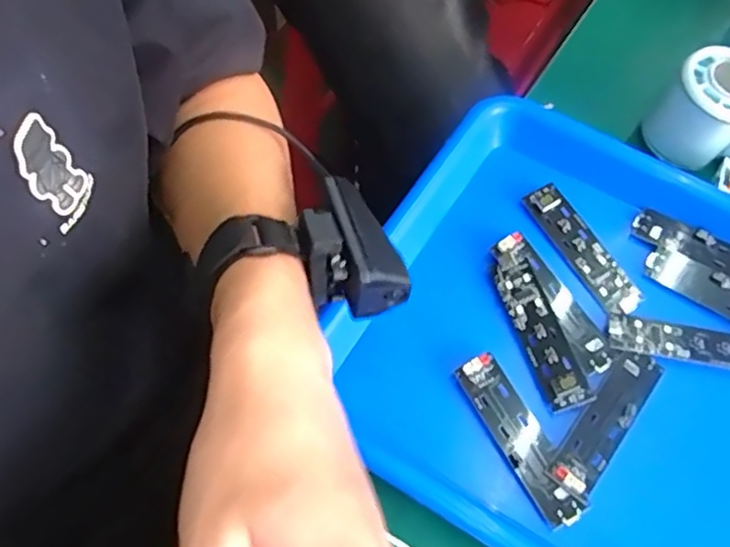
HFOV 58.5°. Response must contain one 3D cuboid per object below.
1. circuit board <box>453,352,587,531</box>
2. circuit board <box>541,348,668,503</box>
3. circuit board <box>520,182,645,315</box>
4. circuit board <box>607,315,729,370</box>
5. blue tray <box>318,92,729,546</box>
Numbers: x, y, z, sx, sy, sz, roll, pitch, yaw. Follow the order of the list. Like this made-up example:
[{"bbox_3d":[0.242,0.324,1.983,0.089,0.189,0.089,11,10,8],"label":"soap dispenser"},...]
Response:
[{"bbox_3d":[0.080,0.084,0.336,0.024,0.007,0.090,-24,66,-15],"label":"circuit board"},{"bbox_3d":[0.127,0.076,0.340,0.024,0.005,0.090,35,66,15],"label":"circuit board"},{"bbox_3d":[0.131,-0.017,0.393,0.024,0.006,0.092,-25,66,-16],"label":"circuit board"},{"bbox_3d":[0.182,0.038,0.361,0.088,0.009,0.024,13,62,4],"label":"circuit board"},{"bbox_3d":[0.157,0.057,0.346,0.332,0.031,0.247,31,65,13],"label":"blue tray"}]

